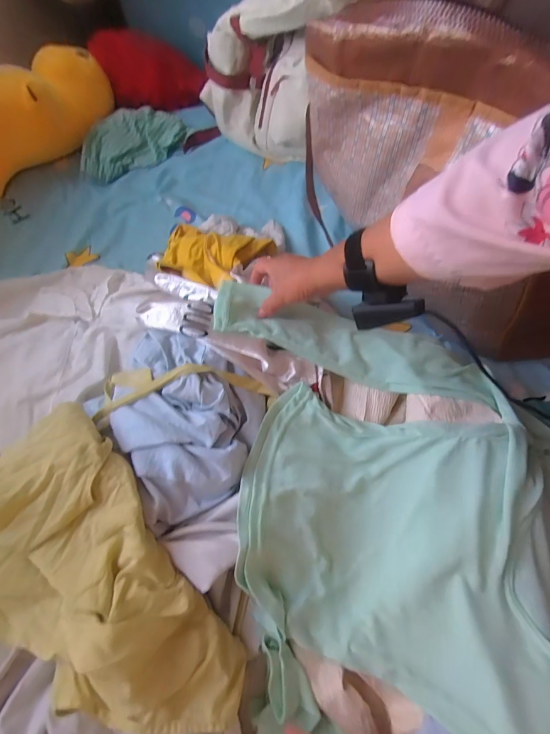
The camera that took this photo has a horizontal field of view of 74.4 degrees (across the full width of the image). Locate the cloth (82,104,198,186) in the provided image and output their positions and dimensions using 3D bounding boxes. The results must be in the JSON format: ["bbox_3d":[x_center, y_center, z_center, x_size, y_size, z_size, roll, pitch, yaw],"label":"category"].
[{"bbox_3d":[-0.304,-0.480,0.764,0.237,0.046,0.142,-35,68,-16],"label":"cloth"}]

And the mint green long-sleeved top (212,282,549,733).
[{"bbox_3d":[0.156,0.171,0.419,0.482,0.128,0.521,4,63,3],"label":"mint green long-sleeved top"}]

